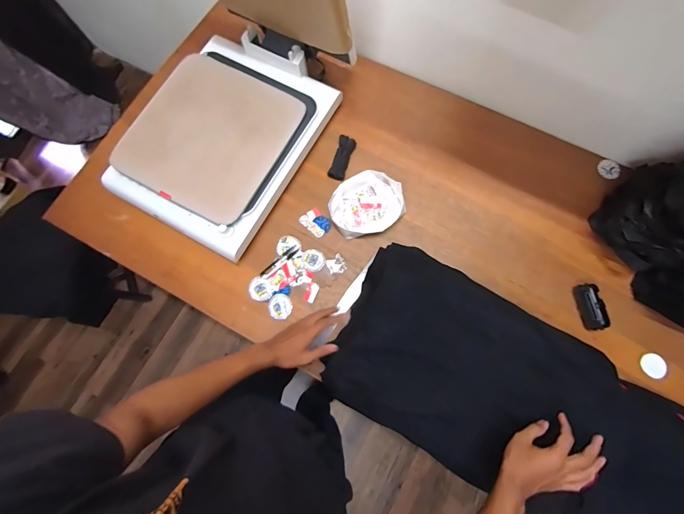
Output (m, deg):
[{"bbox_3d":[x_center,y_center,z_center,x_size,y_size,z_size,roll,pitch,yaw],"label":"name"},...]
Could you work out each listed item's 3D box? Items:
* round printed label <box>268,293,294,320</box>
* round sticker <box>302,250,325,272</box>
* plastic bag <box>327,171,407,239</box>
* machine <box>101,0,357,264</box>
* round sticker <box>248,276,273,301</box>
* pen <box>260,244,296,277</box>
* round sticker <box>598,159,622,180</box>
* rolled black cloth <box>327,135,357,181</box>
[{"bbox_3d":[-0.159,0.127,0.799,0.061,0.004,0.064,0,75,1],"label":"round printed label"},{"bbox_3d":[-0.075,0.008,0.825,0.060,0.005,0.056,0,75,1],"label":"round sticker"},{"bbox_3d":[0.066,-0.142,0.841,0.198,0.047,0.167,-22,76,-4],"label":"plastic bag"},{"bbox_3d":[-0.307,-0.409,0.635,0.424,0.502,0.624,29,79,7],"label":"machine"},{"bbox_3d":[-0.213,0.085,0.812,0.066,0.004,0.056,29,78,9],"label":"round sticker"},{"bbox_3d":[-0.170,0.008,0.829,0.120,0.004,0.013,-42,78,-9],"label":"pen"},{"bbox_3d":[0.742,-0.243,0.864,0.049,0.007,0.060,-35,62,4],"label":"round sticker"},{"bbox_3d":[0.000,-0.275,0.880,0.044,0.034,0.135,17,76,6],"label":"rolled black cloth"}]

